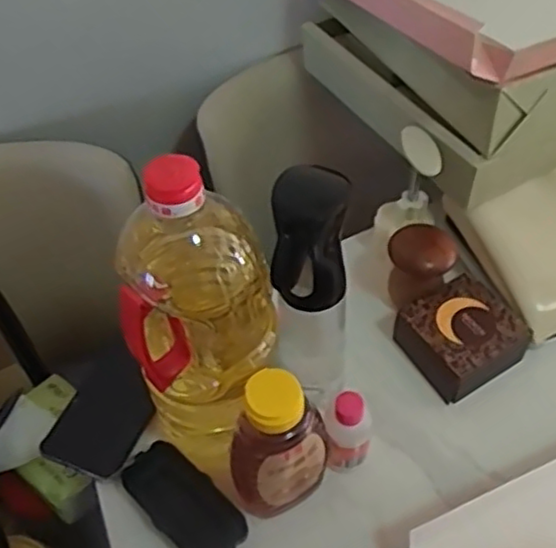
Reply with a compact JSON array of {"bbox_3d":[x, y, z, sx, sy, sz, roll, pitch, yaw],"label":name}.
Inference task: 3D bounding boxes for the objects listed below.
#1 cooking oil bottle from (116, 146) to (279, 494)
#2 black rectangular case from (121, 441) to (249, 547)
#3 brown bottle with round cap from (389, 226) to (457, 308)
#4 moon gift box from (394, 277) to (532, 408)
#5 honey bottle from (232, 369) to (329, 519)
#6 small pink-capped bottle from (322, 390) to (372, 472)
[{"bbox_3d":[-0.055,0.027,0.493,0.099,0.250,0.096,-1,51,3],"label":"cooking oil bottle"},{"bbox_3d":[-0.076,0.186,0.547,0.114,0.030,0.050,35,61,27],"label":"black rectangular case"},{"bbox_3d":[0.136,-0.006,0.649,0.059,0.065,0.064,-2,51,2],"label":"brown bottle with round cap"},{"bbox_3d":[0.168,0.060,0.629,0.098,0.054,0.088,-26,54,-17],"label":"moon gift box"},{"bbox_3d":[0.001,0.131,0.510,0.074,0.157,0.046,-35,57,-23],"label":"honey bottle"},{"bbox_3d":[0.055,0.132,0.548,0.032,0.091,0.033,-2,51,2],"label":"small pink-capped bottle"}]

